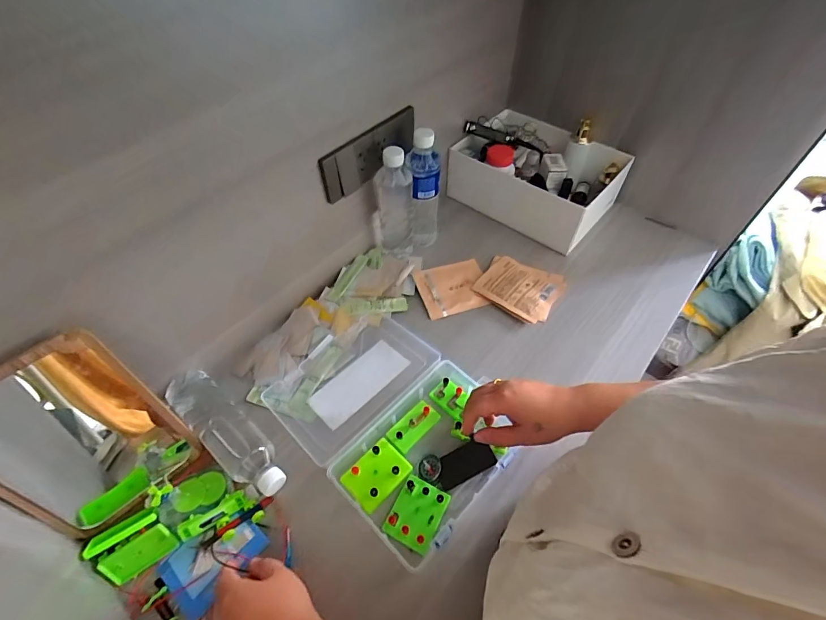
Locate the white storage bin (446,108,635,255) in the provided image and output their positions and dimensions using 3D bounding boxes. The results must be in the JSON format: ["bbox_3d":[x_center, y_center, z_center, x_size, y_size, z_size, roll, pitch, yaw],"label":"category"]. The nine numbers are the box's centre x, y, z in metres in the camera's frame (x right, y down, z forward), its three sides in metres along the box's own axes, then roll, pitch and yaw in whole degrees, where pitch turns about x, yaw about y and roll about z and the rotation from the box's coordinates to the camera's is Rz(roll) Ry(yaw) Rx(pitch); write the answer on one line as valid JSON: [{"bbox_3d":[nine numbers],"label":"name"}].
[{"bbox_3d":[0.248,-0.272,0.827,0.298,0.122,0.205,32,58,22],"label":"white storage bin"}]

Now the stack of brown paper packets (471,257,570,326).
[{"bbox_3d":[0.188,-0.042,0.725,0.134,0.017,0.120,28,57,19],"label":"stack of brown paper packets"}]

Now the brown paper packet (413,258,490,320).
[{"bbox_3d":[0.072,-0.040,0.732,0.122,0.014,0.104,-15,54,-12],"label":"brown paper packet"}]

